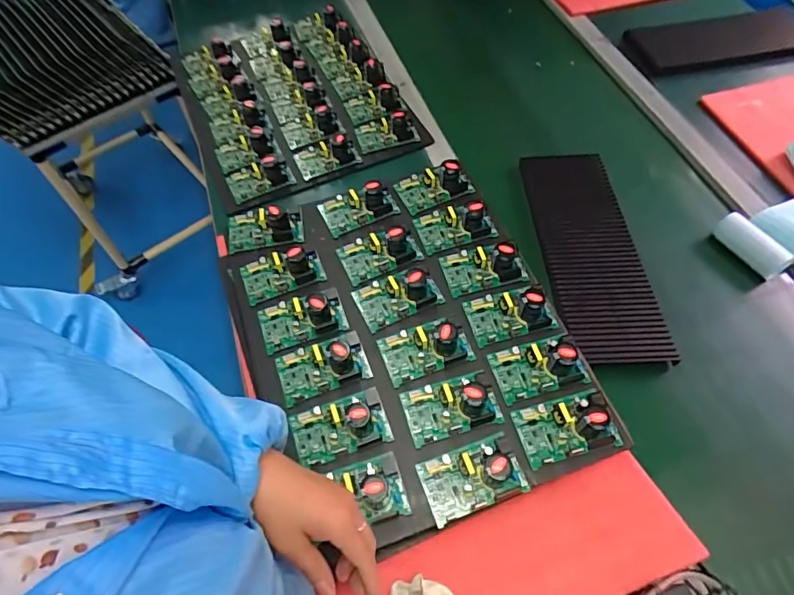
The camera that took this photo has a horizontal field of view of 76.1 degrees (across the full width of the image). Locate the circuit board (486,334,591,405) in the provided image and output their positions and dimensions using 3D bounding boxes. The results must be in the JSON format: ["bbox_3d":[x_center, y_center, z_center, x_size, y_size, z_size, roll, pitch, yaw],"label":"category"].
[{"bbox_3d":[0.176,0.078,0.620,0.110,0.042,0.071,-12,59,-7],"label":"circuit board"}]

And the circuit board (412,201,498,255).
[{"bbox_3d":[0.084,-0.113,0.741,0.110,0.047,0.073,-15,59,-9],"label":"circuit board"}]

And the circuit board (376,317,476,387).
[{"bbox_3d":[0.036,0.057,0.637,0.112,0.040,0.073,-14,59,-8],"label":"circuit board"}]

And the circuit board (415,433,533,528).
[{"bbox_3d":[0.084,0.193,0.554,0.110,0.050,0.069,-18,59,-11],"label":"circuit board"}]

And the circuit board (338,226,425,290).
[{"bbox_3d":[-0.026,-0.072,0.719,0.112,0.041,0.074,-17,59,-10],"label":"circuit board"}]

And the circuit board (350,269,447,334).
[{"bbox_3d":[0.001,-0.011,0.679,0.109,0.043,0.073,-21,60,-12],"label":"circuit board"}]

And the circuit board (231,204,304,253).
[{"bbox_3d":[-0.198,-0.105,0.747,0.116,0.037,0.077,-1,58,0],"label":"circuit board"}]

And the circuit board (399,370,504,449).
[{"bbox_3d":[0.065,0.122,0.595,0.109,0.040,0.066,-14,59,-8],"label":"circuit board"}]

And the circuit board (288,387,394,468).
[{"bbox_3d":[-0.068,0.146,0.589,0.110,0.049,0.068,-17,59,-10],"label":"circuit board"}]

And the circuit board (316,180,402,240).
[{"bbox_3d":[-0.058,-0.144,0.767,0.113,0.048,0.073,-13,59,-8],"label":"circuit board"}]

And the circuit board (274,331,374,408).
[{"bbox_3d":[-0.095,0.078,0.628,0.113,0.043,0.074,-15,59,-9],"label":"circuit board"}]

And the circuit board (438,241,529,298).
[{"bbox_3d":[0.120,-0.050,0.700,0.107,0.048,0.075,-14,59,-8],"label":"circuit board"}]

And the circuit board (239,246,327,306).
[{"bbox_3d":[-0.163,-0.040,0.711,0.114,0.048,0.078,-11,58,-6],"label":"circuit board"}]

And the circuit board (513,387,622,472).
[{"bbox_3d":[0.196,0.142,0.579,0.107,0.039,0.072,-12,59,-7],"label":"circuit board"}]

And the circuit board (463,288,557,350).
[{"bbox_3d":[0.149,0.014,0.661,0.110,0.045,0.072,-11,58,-7],"label":"circuit board"}]

